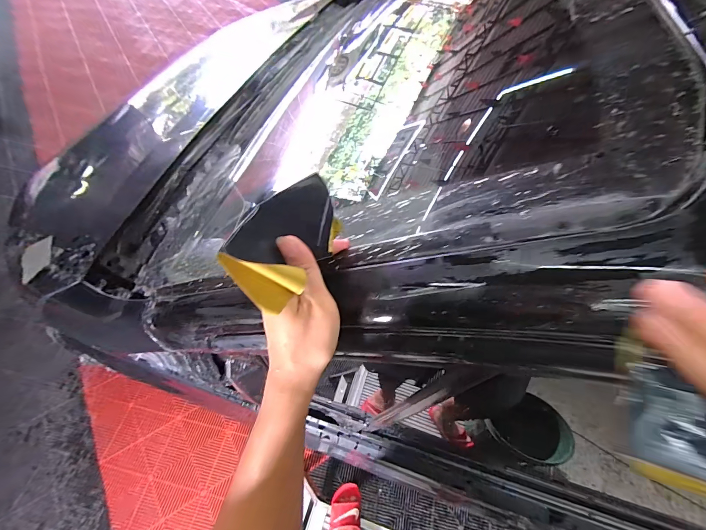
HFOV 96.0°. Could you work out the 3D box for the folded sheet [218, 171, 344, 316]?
[{"bbox_3d":[-0.047,-0.015,0.244,0.035,0.065,0.109,-3,36,24],"label":"folded sheet"}]

